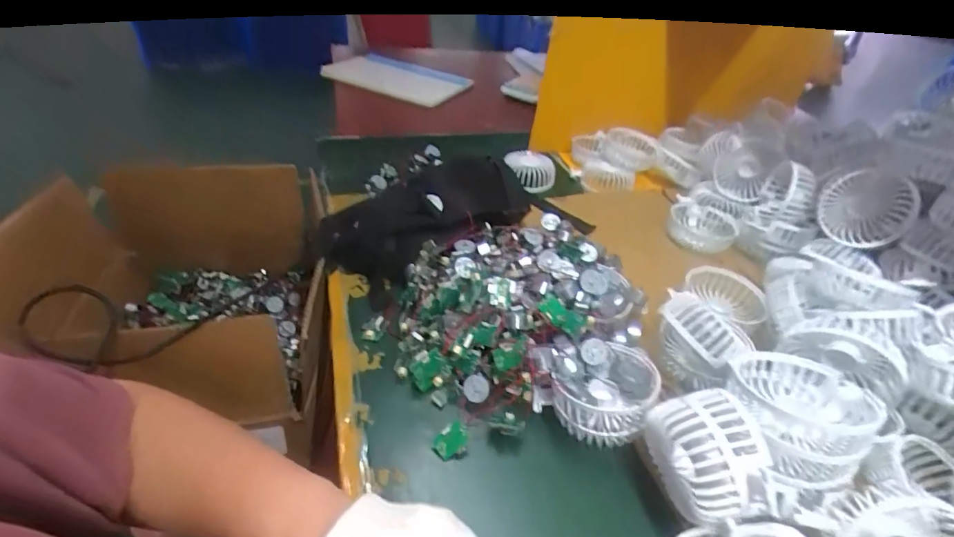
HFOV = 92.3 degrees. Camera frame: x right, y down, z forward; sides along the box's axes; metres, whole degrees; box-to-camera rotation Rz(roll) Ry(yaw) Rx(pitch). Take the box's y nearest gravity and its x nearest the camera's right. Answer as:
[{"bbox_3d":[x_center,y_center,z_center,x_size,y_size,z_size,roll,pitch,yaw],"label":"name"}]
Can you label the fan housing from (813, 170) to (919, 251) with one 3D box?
[{"bbox_3d":[0.443,-0.060,0.527,0.089,0.096,0.027,26,43,21],"label":"fan housing"}]

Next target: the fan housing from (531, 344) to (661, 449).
[{"bbox_3d":[0.102,0.108,0.401,0.102,0.050,0.084,-4,41,-14],"label":"fan housing"}]

